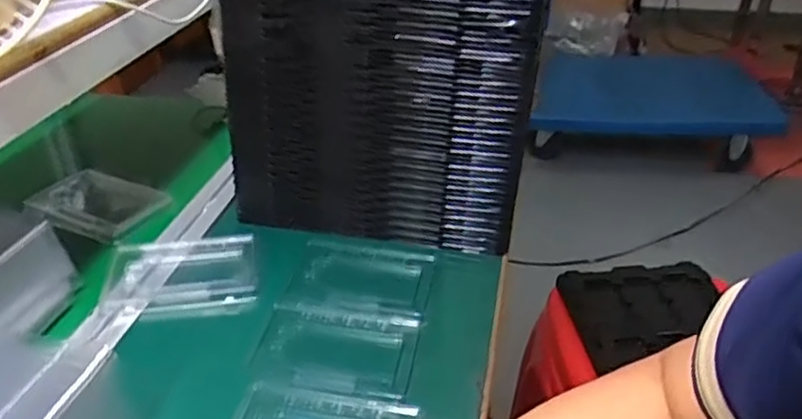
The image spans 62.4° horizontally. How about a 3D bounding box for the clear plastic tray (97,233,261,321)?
[{"bbox_3d":[-0.200,0.058,0.603,0.133,0.012,0.096,-4,33,-4],"label":"clear plastic tray"}]

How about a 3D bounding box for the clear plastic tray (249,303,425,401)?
[{"bbox_3d":[-0.051,0.112,0.532,0.123,0.010,0.091,5,34,10],"label":"clear plastic tray"}]

